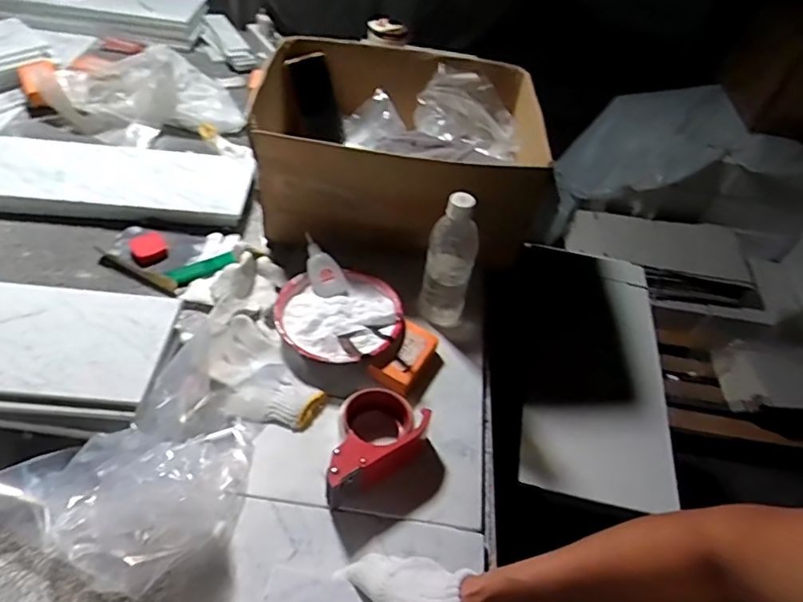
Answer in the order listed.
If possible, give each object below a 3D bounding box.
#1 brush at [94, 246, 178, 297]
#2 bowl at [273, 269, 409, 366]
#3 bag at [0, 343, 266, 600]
[{"bbox_3d":[-0.394,-0.044,0.807,0.148,0.014,0.021,24,52,14],"label":"brush"},{"bbox_3d":[-0.082,0.028,0.742,0.162,0.056,0.151,3,50,-3],"label":"bowl"},{"bbox_3d":[-0.289,0.166,0.567,0.223,0.121,0.268,39,57,24],"label":"bag"}]

